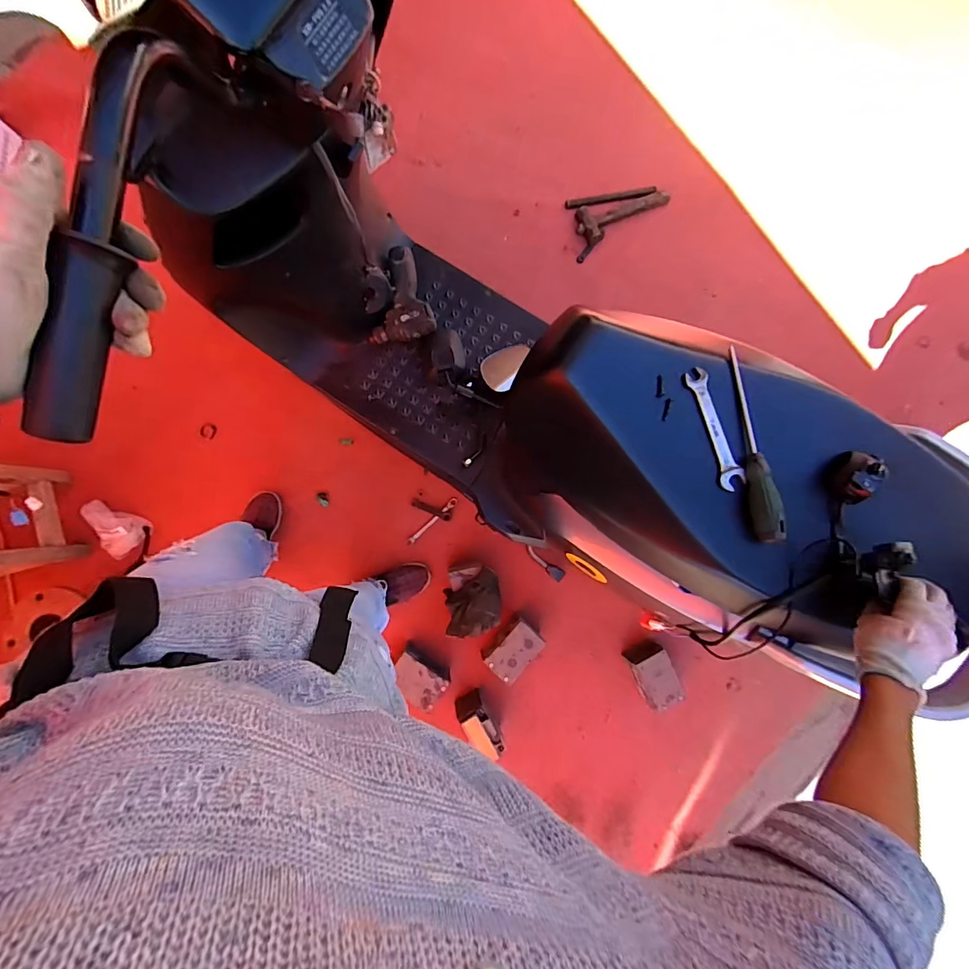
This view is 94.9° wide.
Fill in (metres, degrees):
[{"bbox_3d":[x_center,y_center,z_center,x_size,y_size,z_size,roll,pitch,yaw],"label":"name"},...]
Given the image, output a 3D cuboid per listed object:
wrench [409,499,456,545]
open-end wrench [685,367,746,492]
[{"bbox_3d":[-0.149,0.107,1.279,0.183,0.010,0.023,-44,90,-8],"label":"wrench"},{"bbox_3d":[0.293,-0.071,0.567,0.028,0.008,0.157,-15,81,-5],"label":"open-end wrench"}]

